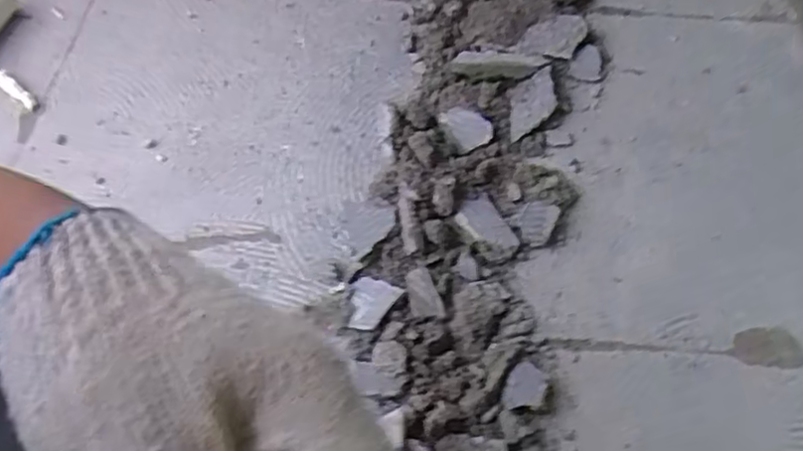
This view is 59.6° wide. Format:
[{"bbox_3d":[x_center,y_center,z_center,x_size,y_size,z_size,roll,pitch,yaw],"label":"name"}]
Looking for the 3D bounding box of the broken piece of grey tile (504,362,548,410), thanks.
[{"bbox_3d":[0.133,0.175,0.752,0.040,0.009,0.051,19,79,15],"label":"broken piece of grey tile"}]

